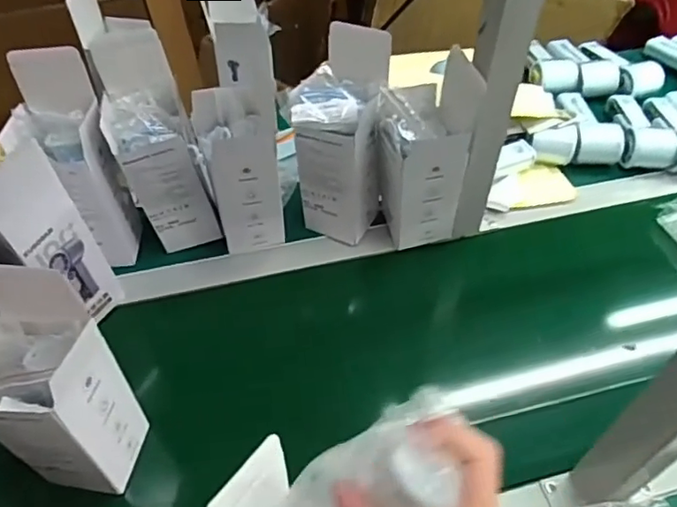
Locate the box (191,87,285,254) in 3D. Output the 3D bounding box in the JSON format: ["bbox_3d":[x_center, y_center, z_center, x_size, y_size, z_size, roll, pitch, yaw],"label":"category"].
[{"bbox_3d":[-0.108,-0.092,0.656,0.084,0.186,0.081,-12,55,-5],"label":"box"}]

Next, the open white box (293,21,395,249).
[{"bbox_3d":[0.004,-0.128,0.662,0.081,0.229,0.102,17,58,15],"label":"open white box"}]

